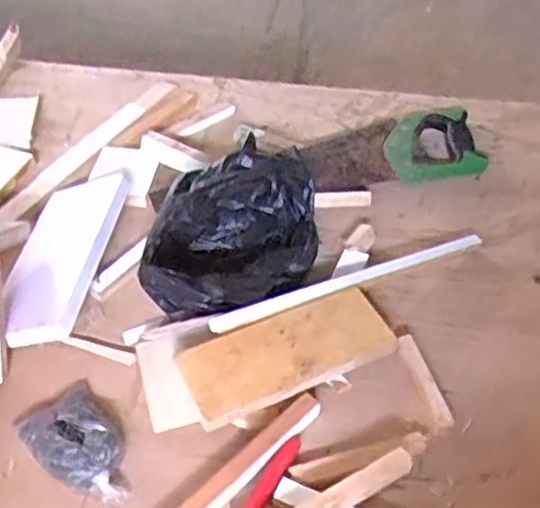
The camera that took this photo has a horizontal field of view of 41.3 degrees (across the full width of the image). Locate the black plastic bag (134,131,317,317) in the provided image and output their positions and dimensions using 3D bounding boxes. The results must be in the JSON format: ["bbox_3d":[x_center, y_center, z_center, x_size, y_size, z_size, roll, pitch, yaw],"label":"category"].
[{"bbox_3d":[-0.038,-0.021,0.750,0.177,0.113,0.162,1,46,0],"label":"black plastic bag"}]

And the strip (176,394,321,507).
[{"bbox_3d":[-0.024,0.185,0.626,0.030,0.014,0.183,35,55,29],"label":"strip"}]

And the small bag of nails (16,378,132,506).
[{"bbox_3d":[-0.172,0.168,0.638,0.072,0.029,0.128,-30,53,-26],"label":"small bag of nails"}]

